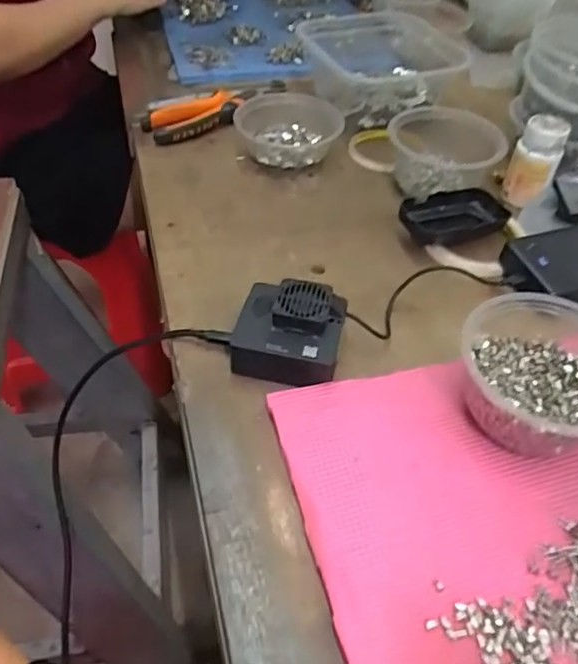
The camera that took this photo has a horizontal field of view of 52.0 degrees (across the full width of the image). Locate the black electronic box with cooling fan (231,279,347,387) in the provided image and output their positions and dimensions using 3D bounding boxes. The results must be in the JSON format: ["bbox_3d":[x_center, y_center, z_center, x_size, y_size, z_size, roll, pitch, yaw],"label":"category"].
[{"bbox_3d":[0.000,-0.001,0.448,0.078,0.041,0.072,11,47,8],"label":"black electronic box with cooling fan"}]

